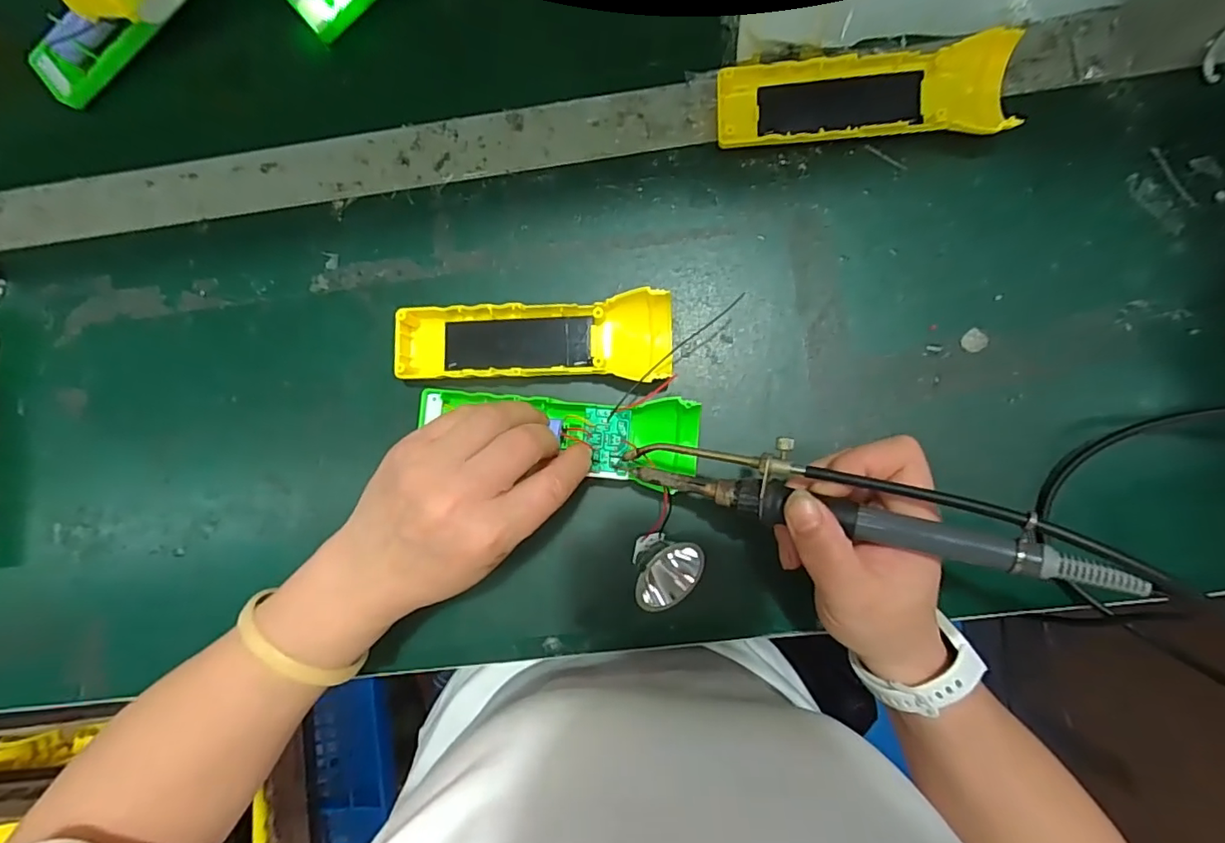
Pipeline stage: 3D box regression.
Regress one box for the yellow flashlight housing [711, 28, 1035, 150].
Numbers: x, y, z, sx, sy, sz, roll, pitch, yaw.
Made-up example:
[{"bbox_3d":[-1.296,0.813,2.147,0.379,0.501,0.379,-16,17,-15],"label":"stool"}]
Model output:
[{"bbox_3d":[0.144,-0.187,0.316,0.162,0.026,0.049,0,86,5],"label":"yellow flashlight housing"}]

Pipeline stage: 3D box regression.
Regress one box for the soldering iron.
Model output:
[{"bbox_3d":[0.102,0.034,0.244,0.198,0.028,0.033,12,87,25],"label":"soldering iron"}]

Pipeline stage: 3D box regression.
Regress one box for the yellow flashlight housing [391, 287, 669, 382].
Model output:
[{"bbox_3d":[-0.047,-0.048,0.322,0.162,0.025,0.048,0,86,5],"label":"yellow flashlight housing"}]

